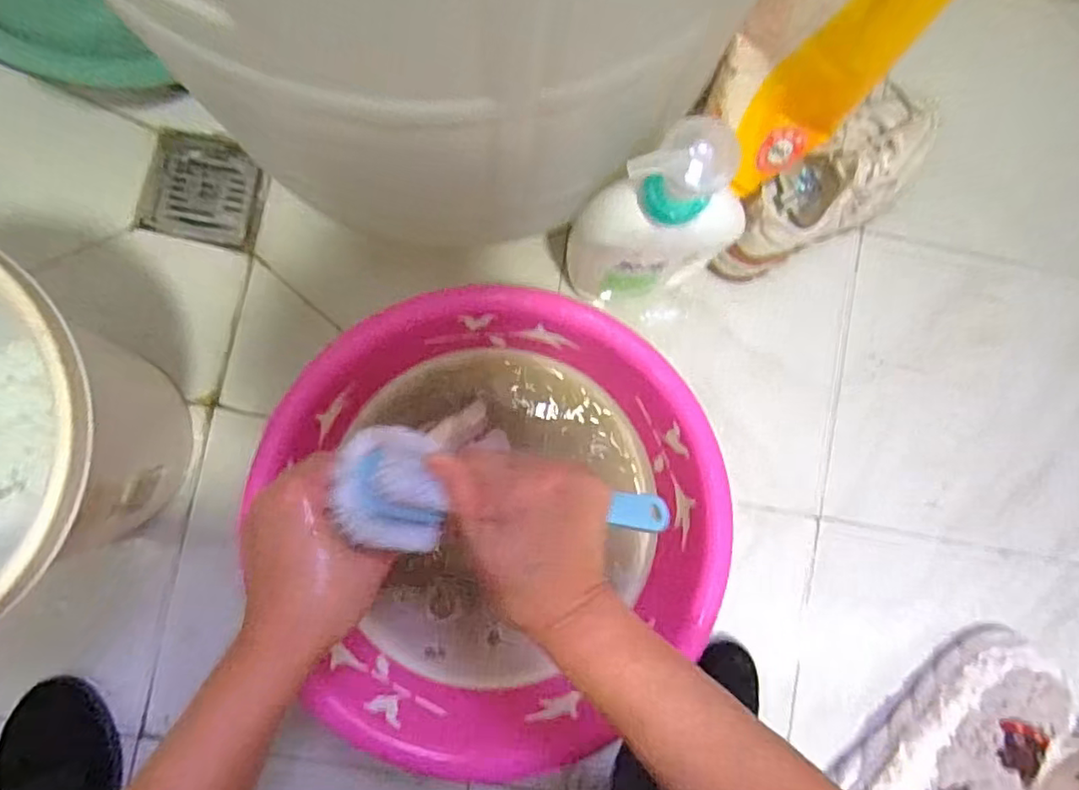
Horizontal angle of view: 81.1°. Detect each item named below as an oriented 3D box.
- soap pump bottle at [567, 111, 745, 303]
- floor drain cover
[{"bbox_3d":[0.098,-0.127,0.504,0.138,0.259,0.062,-4,88,-5],"label":"soap pump bottle"},{"bbox_3d":[-0.324,-0.200,0.615,0.107,0.011,0.101,12,86,-11],"label":"floor drain cover"}]

